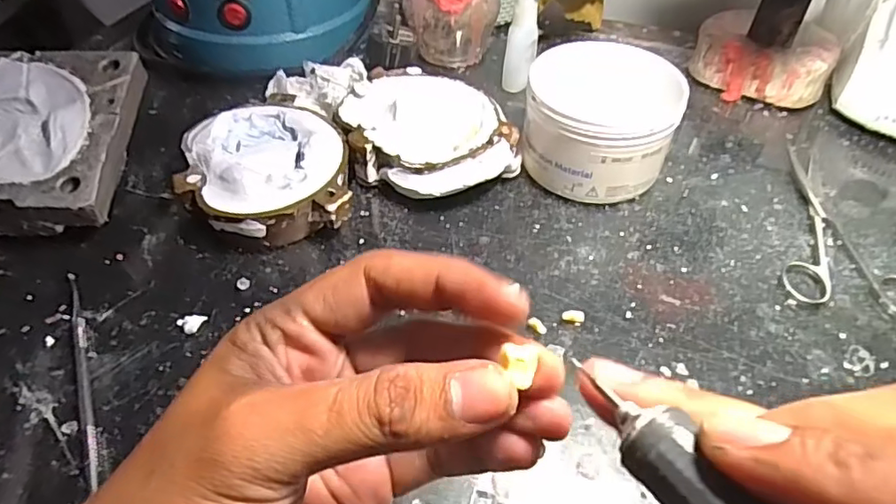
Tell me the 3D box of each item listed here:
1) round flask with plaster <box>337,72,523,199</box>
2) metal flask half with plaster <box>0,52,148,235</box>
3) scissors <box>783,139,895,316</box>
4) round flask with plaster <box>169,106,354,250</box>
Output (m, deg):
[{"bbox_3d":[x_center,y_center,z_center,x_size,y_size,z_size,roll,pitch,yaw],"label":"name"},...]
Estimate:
[{"bbox_3d":[-0.016,-0.072,0.372,0.094,0.035,0.111,-29,55,-26],"label":"round flask with plaster"},{"bbox_3d":[-0.248,-0.063,0.336,0.124,0.037,0.111,0,61,-4],"label":"metal flask half with plaster"},{"bbox_3d":[0.232,-0.019,0.352,0.072,0.009,0.130,9,48,7],"label":"scissors"},{"bbox_3d":[-0.106,-0.046,0.342,0.092,0.036,0.097,1,47,-1],"label":"round flask with plaster"}]

